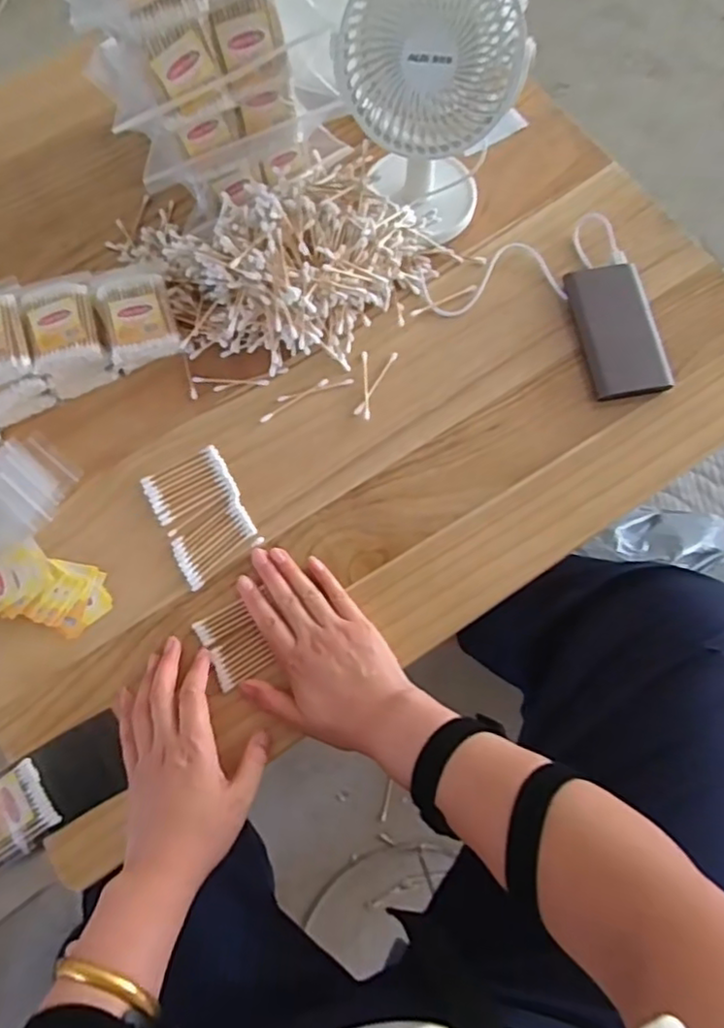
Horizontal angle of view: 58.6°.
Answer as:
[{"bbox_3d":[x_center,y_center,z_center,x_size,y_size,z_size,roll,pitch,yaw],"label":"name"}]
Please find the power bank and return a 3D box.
[{"bbox_3d":[0.241,-0.171,0.604,0.074,0.022,0.140,-6,73,-2],"label":"power bank"}]

